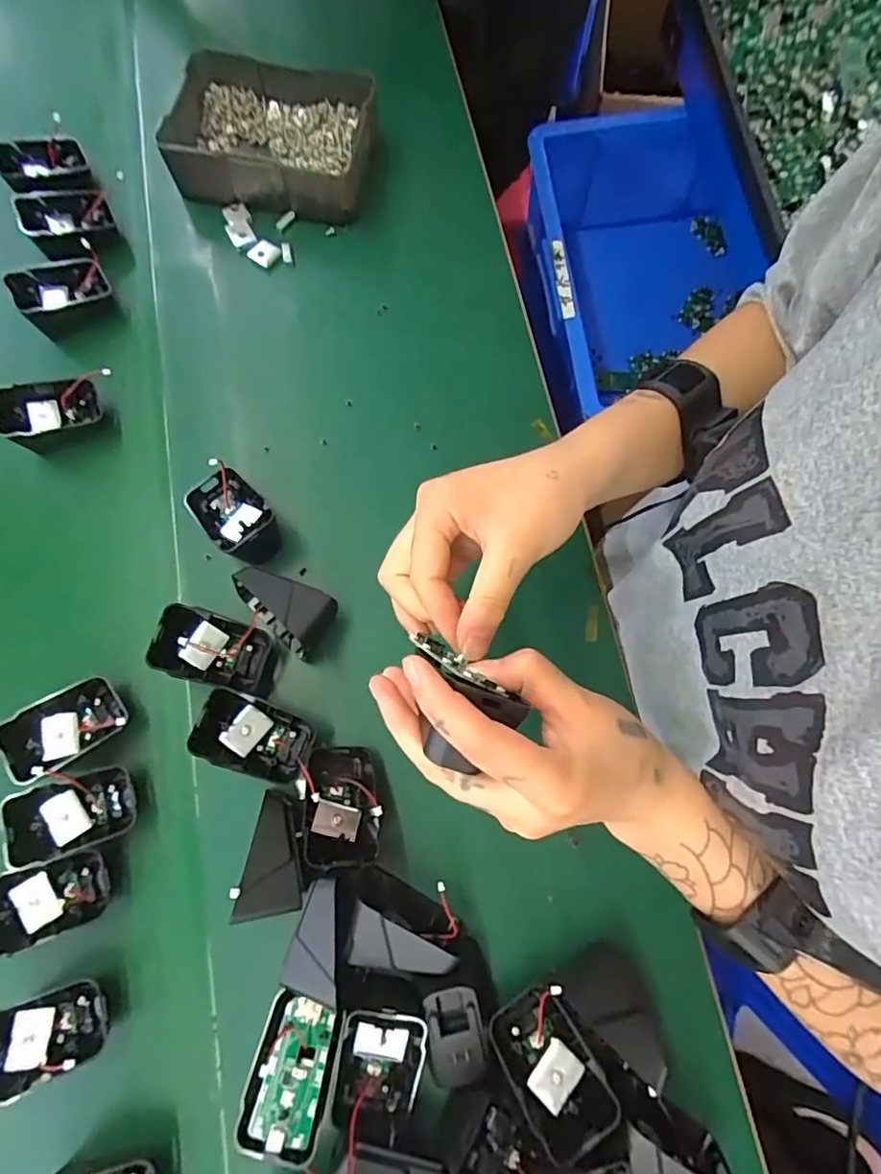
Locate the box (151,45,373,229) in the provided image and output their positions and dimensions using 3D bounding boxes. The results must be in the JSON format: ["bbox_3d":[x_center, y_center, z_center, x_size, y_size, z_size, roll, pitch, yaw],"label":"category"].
[{"bbox_3d":[-0.139,-0.384,0.468,0.164,0.042,0.131,5,76,3],"label":"box"}]

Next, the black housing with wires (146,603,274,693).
[{"bbox_3d":[-0.147,0.042,0.367,0.065,0.046,0.046,13,76,5],"label":"black housing with wires"}]

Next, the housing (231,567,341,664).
[{"bbox_3d":[-0.103,0.014,0.369,0.062,0.046,0.043,30,79,9],"label":"housing"}]

